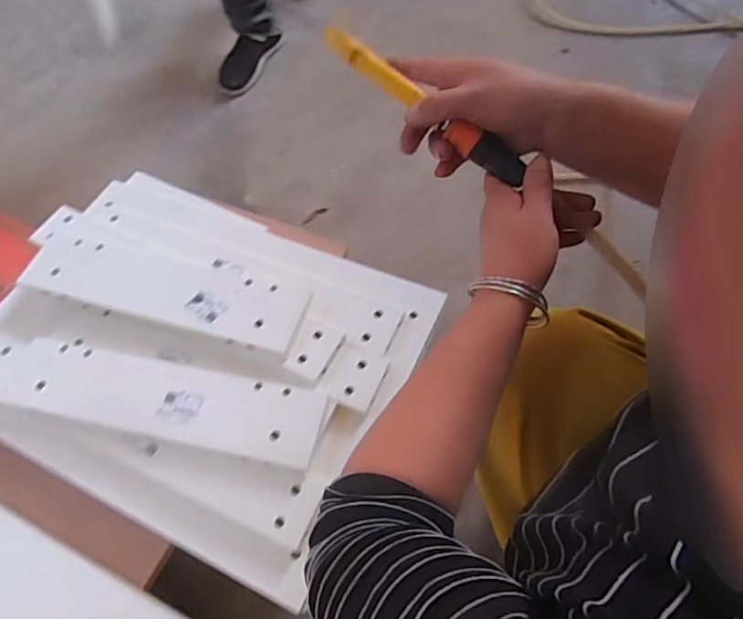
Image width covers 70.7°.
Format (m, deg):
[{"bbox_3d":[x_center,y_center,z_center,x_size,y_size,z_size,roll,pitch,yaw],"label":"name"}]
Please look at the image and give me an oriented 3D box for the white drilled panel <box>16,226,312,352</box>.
[{"bbox_3d":[-0.311,-0.035,0.781,0.444,0.023,0.115,13,65,11],"label":"white drilled panel"}]

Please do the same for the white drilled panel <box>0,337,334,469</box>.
[{"bbox_3d":[-0.286,0.119,0.707,0.457,0.016,0.104,9,65,10],"label":"white drilled panel"}]

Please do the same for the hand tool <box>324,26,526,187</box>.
[{"bbox_3d":[0.044,-0.162,0.418,0.189,0.026,0.021,38,65,-1],"label":"hand tool"}]

